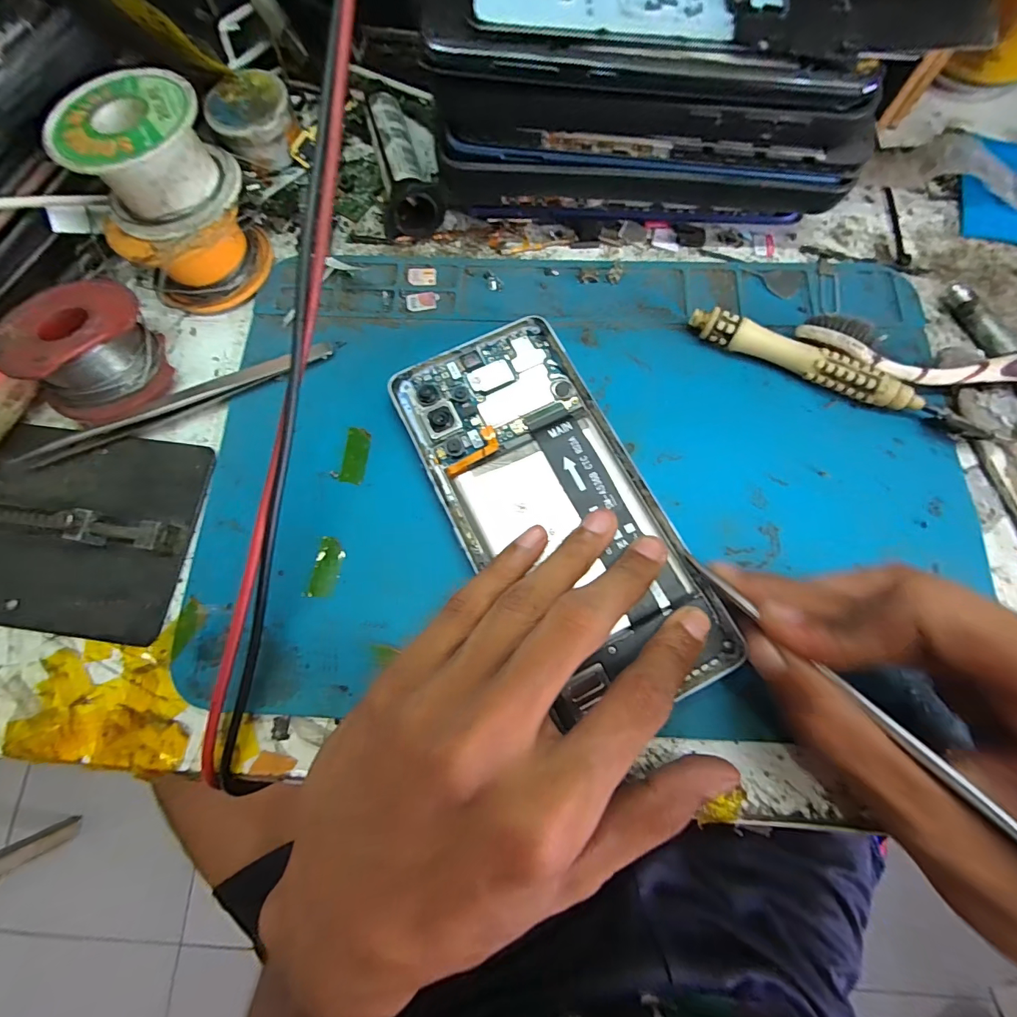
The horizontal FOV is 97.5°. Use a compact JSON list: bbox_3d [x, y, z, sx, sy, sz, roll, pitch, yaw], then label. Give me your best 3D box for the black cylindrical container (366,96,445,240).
[{"bbox_3d":[-0.047,-0.161,0.210,0.027,0.022,0.071,-9,75,-1],"label":"black cylindrical container"}]

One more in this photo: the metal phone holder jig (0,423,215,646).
[{"bbox_3d":[-0.179,0.005,0.169,0.109,0.016,0.077,7,76,3],"label":"metal phone holder jig"}]

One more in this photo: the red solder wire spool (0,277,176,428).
[{"bbox_3d":[-0.166,-0.065,0.178,0.043,0.032,0.048,-15,76,-3],"label":"red solder wire spool"}]

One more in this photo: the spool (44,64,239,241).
[{"bbox_3d":[-0.137,-0.135,0.168,0.051,0.025,0.048,0,75,1],"label":"spool"}]

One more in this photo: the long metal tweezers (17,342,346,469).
[{"bbox_3d":[-0.135,-0.048,0.187,0.131,0.006,0.012,-24,76,-5],"label":"long metal tweezers"}]

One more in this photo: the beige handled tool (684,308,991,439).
[{"bbox_3d":[0.131,-0.055,0.182,0.116,0.014,0.011,24,77,7],"label":"beige handled tool"}]

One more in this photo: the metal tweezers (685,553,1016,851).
[{"bbox_3d":[0.096,0.054,0.118,0.004,0.007,0.130,-34,46,-8],"label":"metal tweezers"}]

